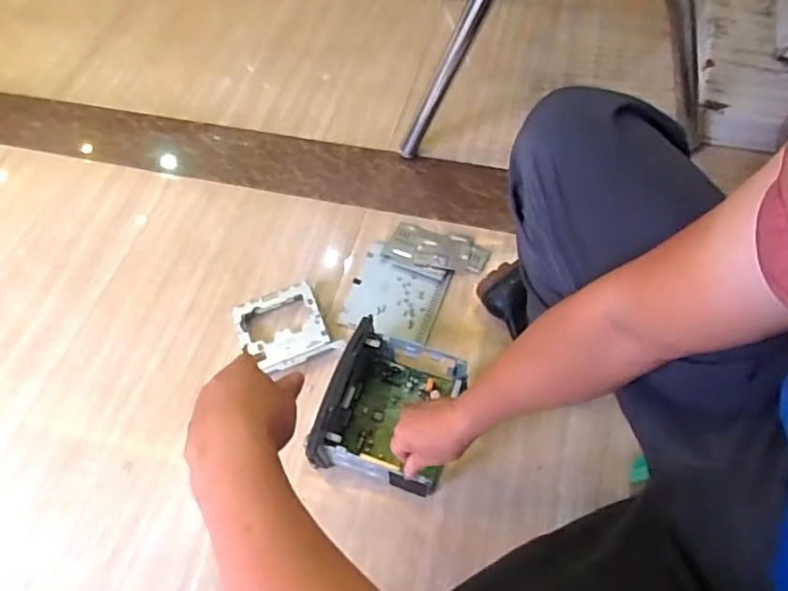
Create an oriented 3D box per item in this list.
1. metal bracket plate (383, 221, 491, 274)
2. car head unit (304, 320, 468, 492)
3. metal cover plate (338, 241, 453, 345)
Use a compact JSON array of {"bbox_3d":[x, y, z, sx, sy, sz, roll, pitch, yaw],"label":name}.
[{"bbox_3d":[0.076,-0.084,1.025,0.177,0.009,0.085,17,62,13],"label":"metal bracket plate"},{"bbox_3d":[-0.002,0.163,0.827,0.165,0.109,0.199,16,62,12],"label":"car head unit"},{"bbox_3d":[0.004,-0.005,0.997,0.161,0.014,0.166,15,61,11],"label":"metal cover plate"}]

